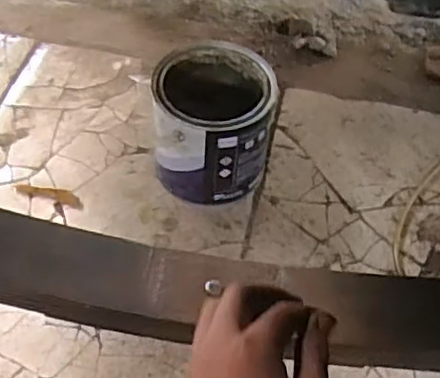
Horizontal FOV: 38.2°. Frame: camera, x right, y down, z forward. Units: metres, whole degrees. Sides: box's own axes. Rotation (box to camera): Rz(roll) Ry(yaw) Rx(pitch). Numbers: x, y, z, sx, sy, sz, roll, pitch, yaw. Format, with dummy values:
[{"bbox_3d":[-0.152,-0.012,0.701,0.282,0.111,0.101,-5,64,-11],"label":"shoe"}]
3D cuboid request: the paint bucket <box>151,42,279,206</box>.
[{"bbox_3d":[-0.007,-0.084,0.835,0.147,0.164,0.153,2,56,-3],"label":"paint bucket"}]

